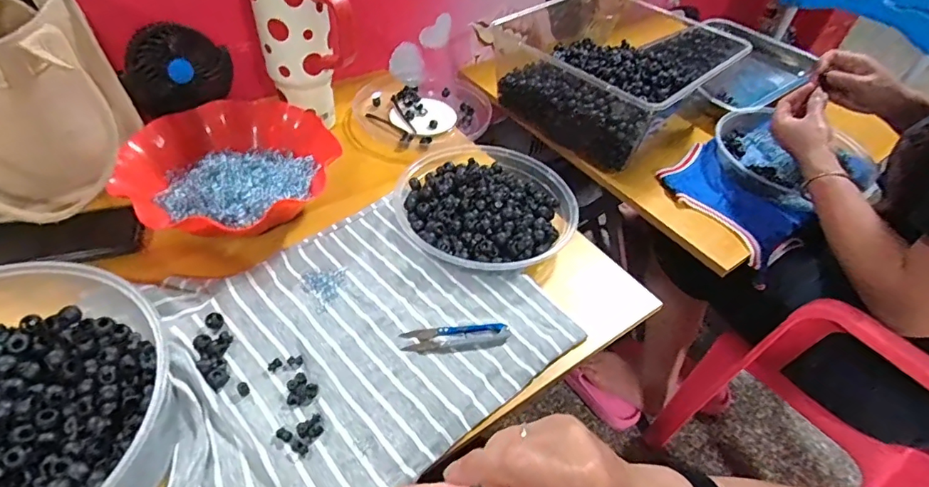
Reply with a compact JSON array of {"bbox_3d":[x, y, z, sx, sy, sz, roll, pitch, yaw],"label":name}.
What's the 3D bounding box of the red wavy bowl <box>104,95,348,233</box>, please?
[{"bbox_3d":[-0.259,-0.079,0.558,0.224,0.058,0.225,35,53,25],"label":"red wavy bowl"}]

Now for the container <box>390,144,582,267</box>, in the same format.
[{"bbox_3d":[0.023,-0.047,0.570,0.192,0.042,0.208,3,46,-3],"label":"container"}]

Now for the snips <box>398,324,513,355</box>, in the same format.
[{"bbox_3d":[-0.008,0.089,0.462,0.099,0.008,0.026,-5,47,-11],"label":"snips"}]

